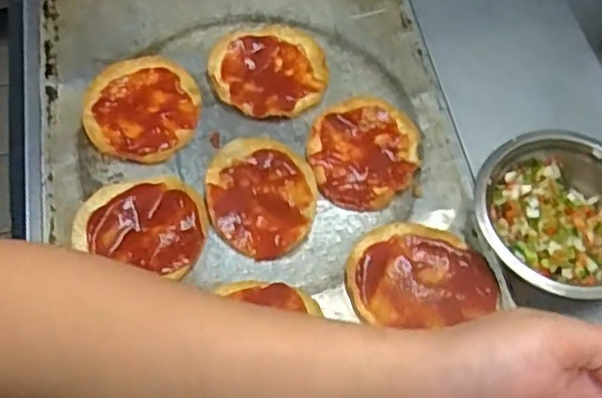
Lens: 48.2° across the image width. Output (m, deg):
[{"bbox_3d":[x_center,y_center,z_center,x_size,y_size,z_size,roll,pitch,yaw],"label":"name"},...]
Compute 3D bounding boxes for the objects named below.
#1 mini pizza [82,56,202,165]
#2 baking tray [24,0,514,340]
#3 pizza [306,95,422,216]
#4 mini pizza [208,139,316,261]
[{"bbox_3d":[-0.133,-0.078,0.565,0.089,0.009,0.101,5,61,0],"label":"mini pizza"},{"bbox_3d":[-0.045,-0.044,0.547,0.337,0.021,0.444,-8,62,-7],"label":"baking tray"},{"bbox_3d":[0.051,-0.037,0.544,0.087,0.011,0.097,5,61,0],"label":"pizza"},{"bbox_3d":[-0.030,-0.003,0.523,0.082,0.016,0.095,-3,62,-4],"label":"mini pizza"}]

